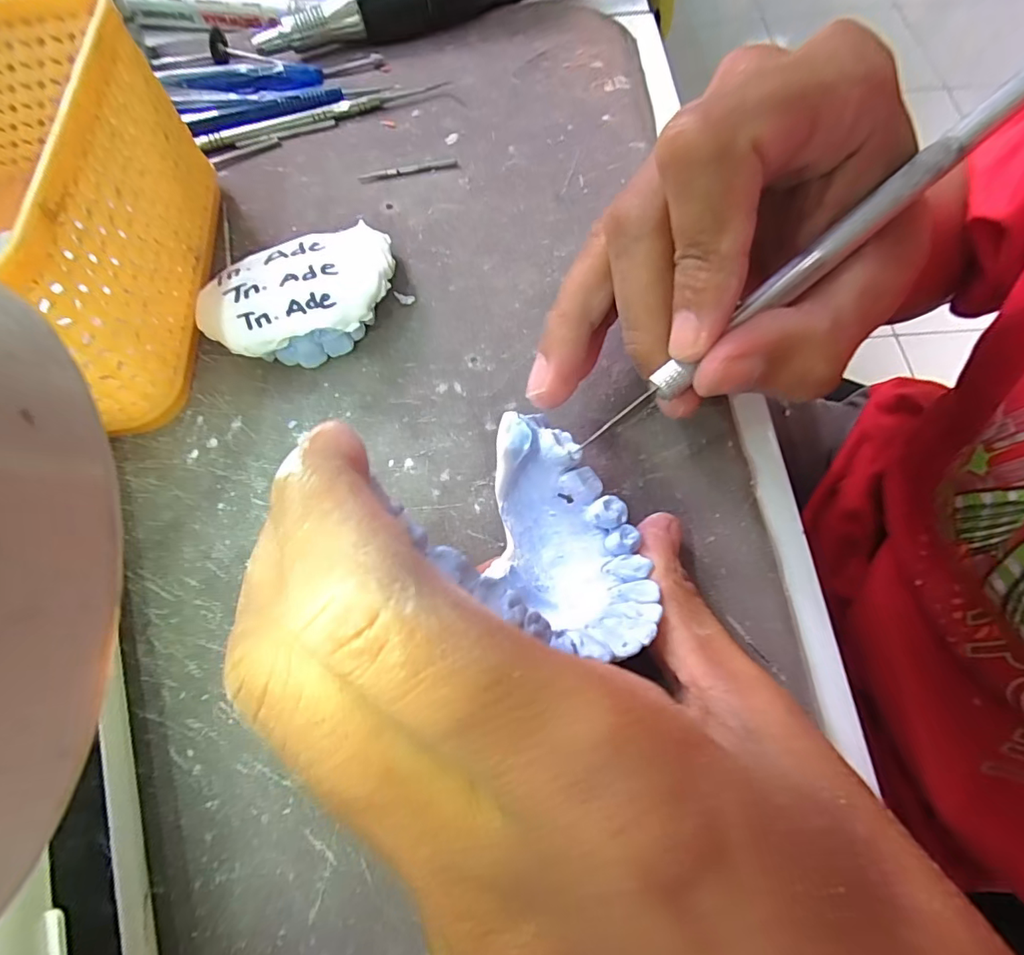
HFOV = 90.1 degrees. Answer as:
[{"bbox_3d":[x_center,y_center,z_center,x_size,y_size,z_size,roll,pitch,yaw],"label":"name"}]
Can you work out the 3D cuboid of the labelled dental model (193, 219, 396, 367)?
[{"bbox_3d":[-0.070,-0.061,0.176,0.066,0.020,0.046,-31,68,-11],"label":"labelled dental model"}]

